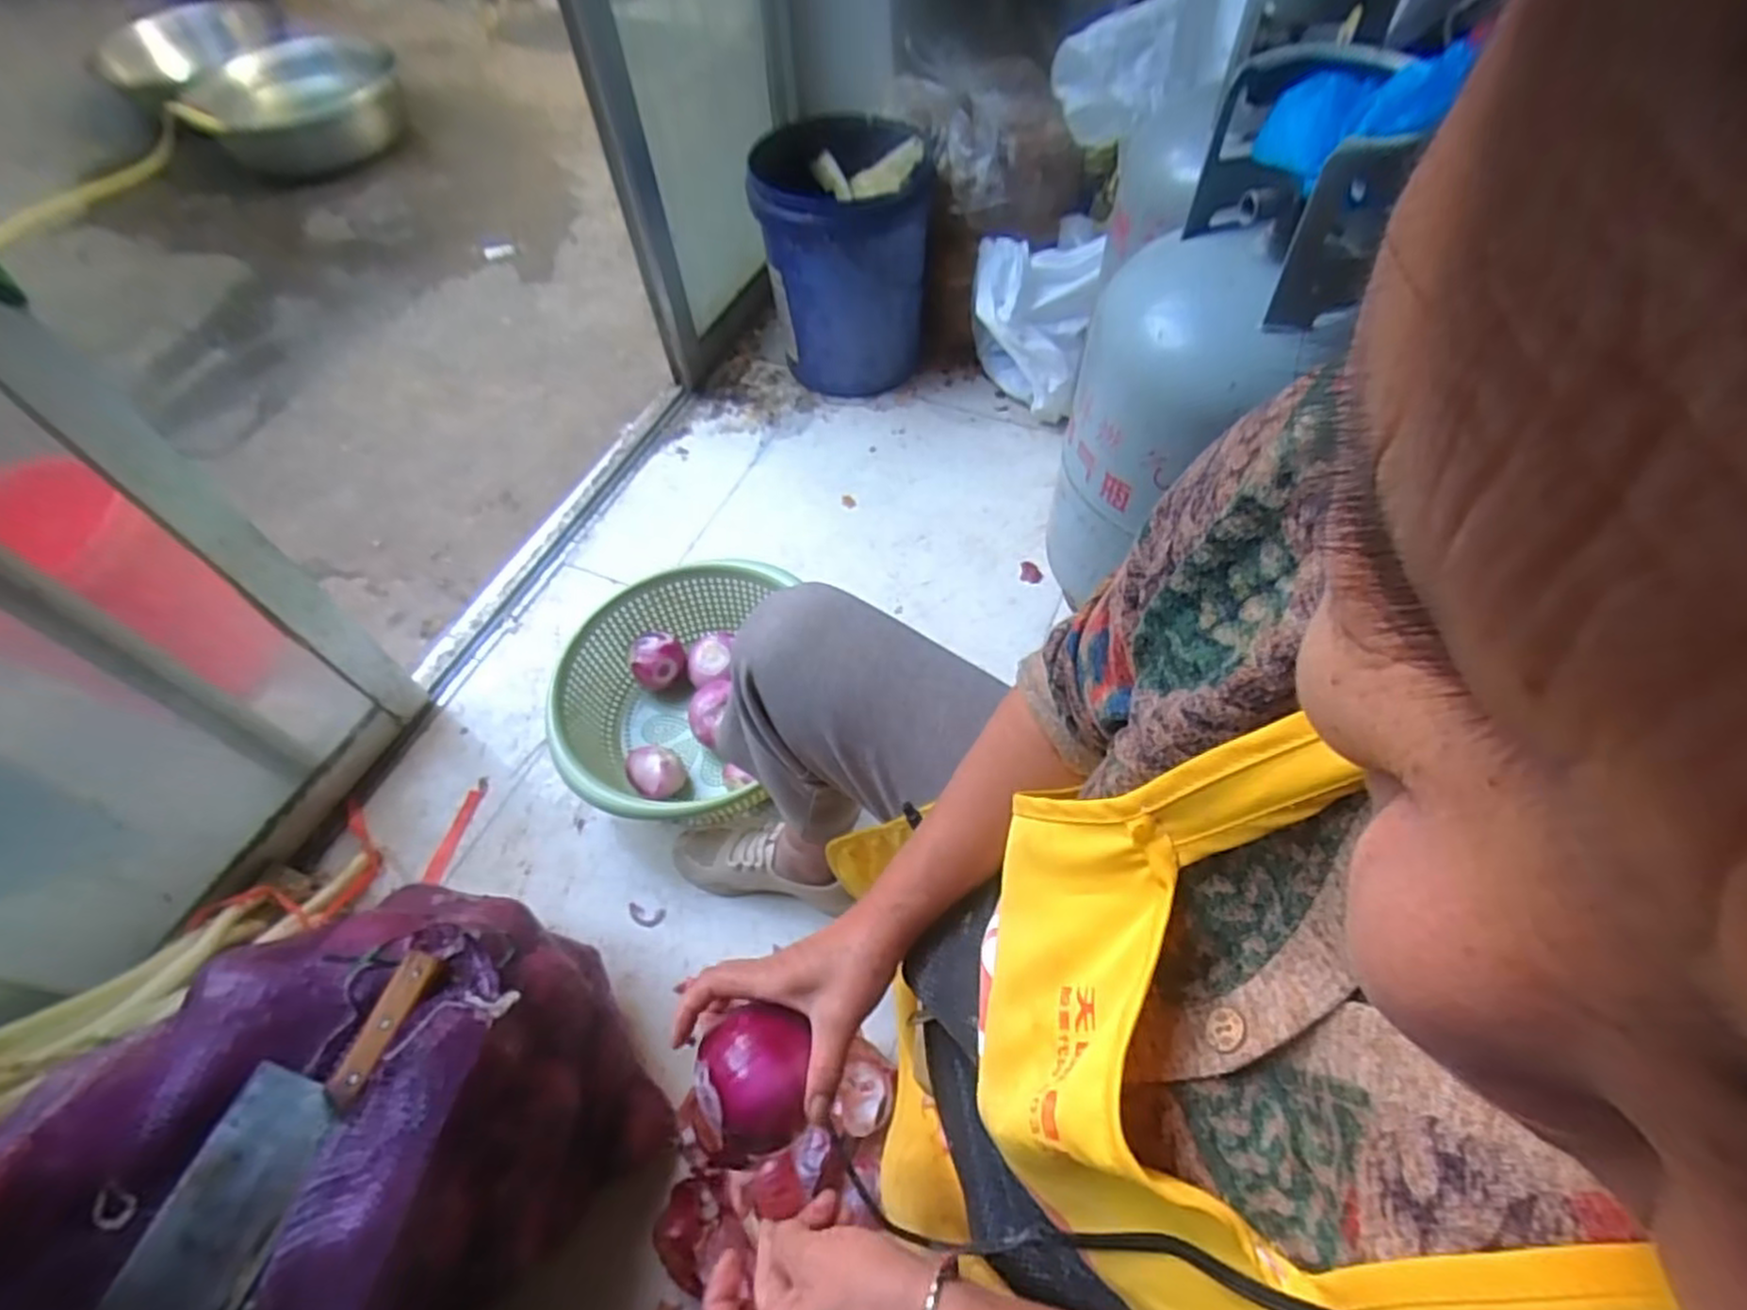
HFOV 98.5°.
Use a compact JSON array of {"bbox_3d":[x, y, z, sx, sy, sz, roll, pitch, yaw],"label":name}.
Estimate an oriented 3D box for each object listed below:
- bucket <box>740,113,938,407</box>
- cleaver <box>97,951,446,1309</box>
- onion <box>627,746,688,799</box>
[{"bbox_3d":[-0.048,-0.705,1.369,0.273,0.402,0.290,-1,56,1],"label":"bucket"},{"bbox_3d":[-0.440,0.359,0.555,0.095,0.027,0.283,17,58,12],"label":"cleaver"},{"bbox_3d":[-0.287,0.159,0.999,0.064,0.069,0.065,-1,56,1],"label":"onion"}]

